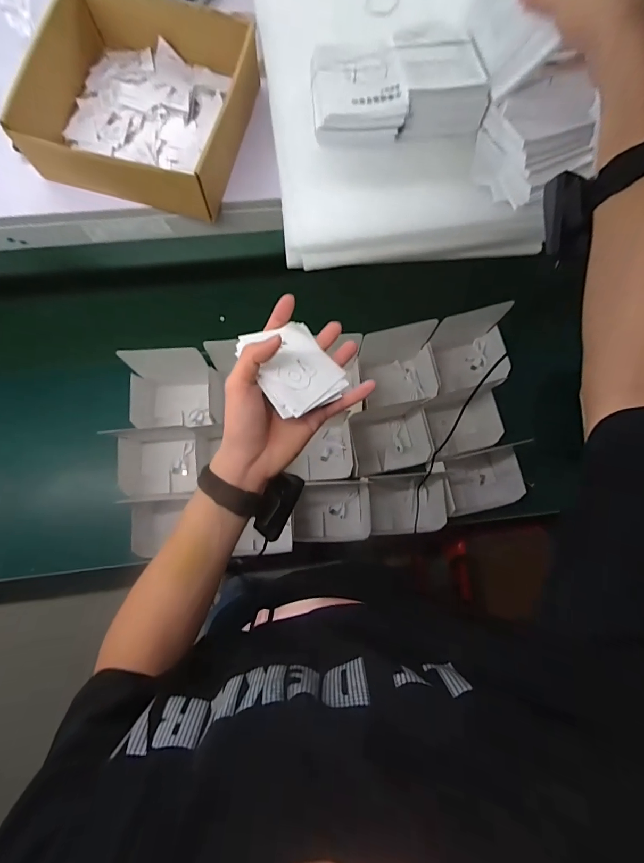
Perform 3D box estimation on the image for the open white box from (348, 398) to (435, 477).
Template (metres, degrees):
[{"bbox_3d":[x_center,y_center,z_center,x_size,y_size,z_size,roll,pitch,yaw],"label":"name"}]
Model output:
[{"bbox_3d":[0.145,0.022,0.845,0.169,0.098,0.119,-9,81,-4],"label":"open white box"}]

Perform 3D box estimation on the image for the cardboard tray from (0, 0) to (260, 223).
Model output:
[{"bbox_3d":[-0.195,-0.373,0.451,0.211,0.062,0.224,16,80,0],"label":"cardboard tray"}]

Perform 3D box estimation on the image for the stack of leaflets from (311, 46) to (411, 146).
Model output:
[{"bbox_3d":[0.035,-0.335,0.401,0.089,0.033,0.081,-8,81,-4],"label":"stack of leaflets"}]

